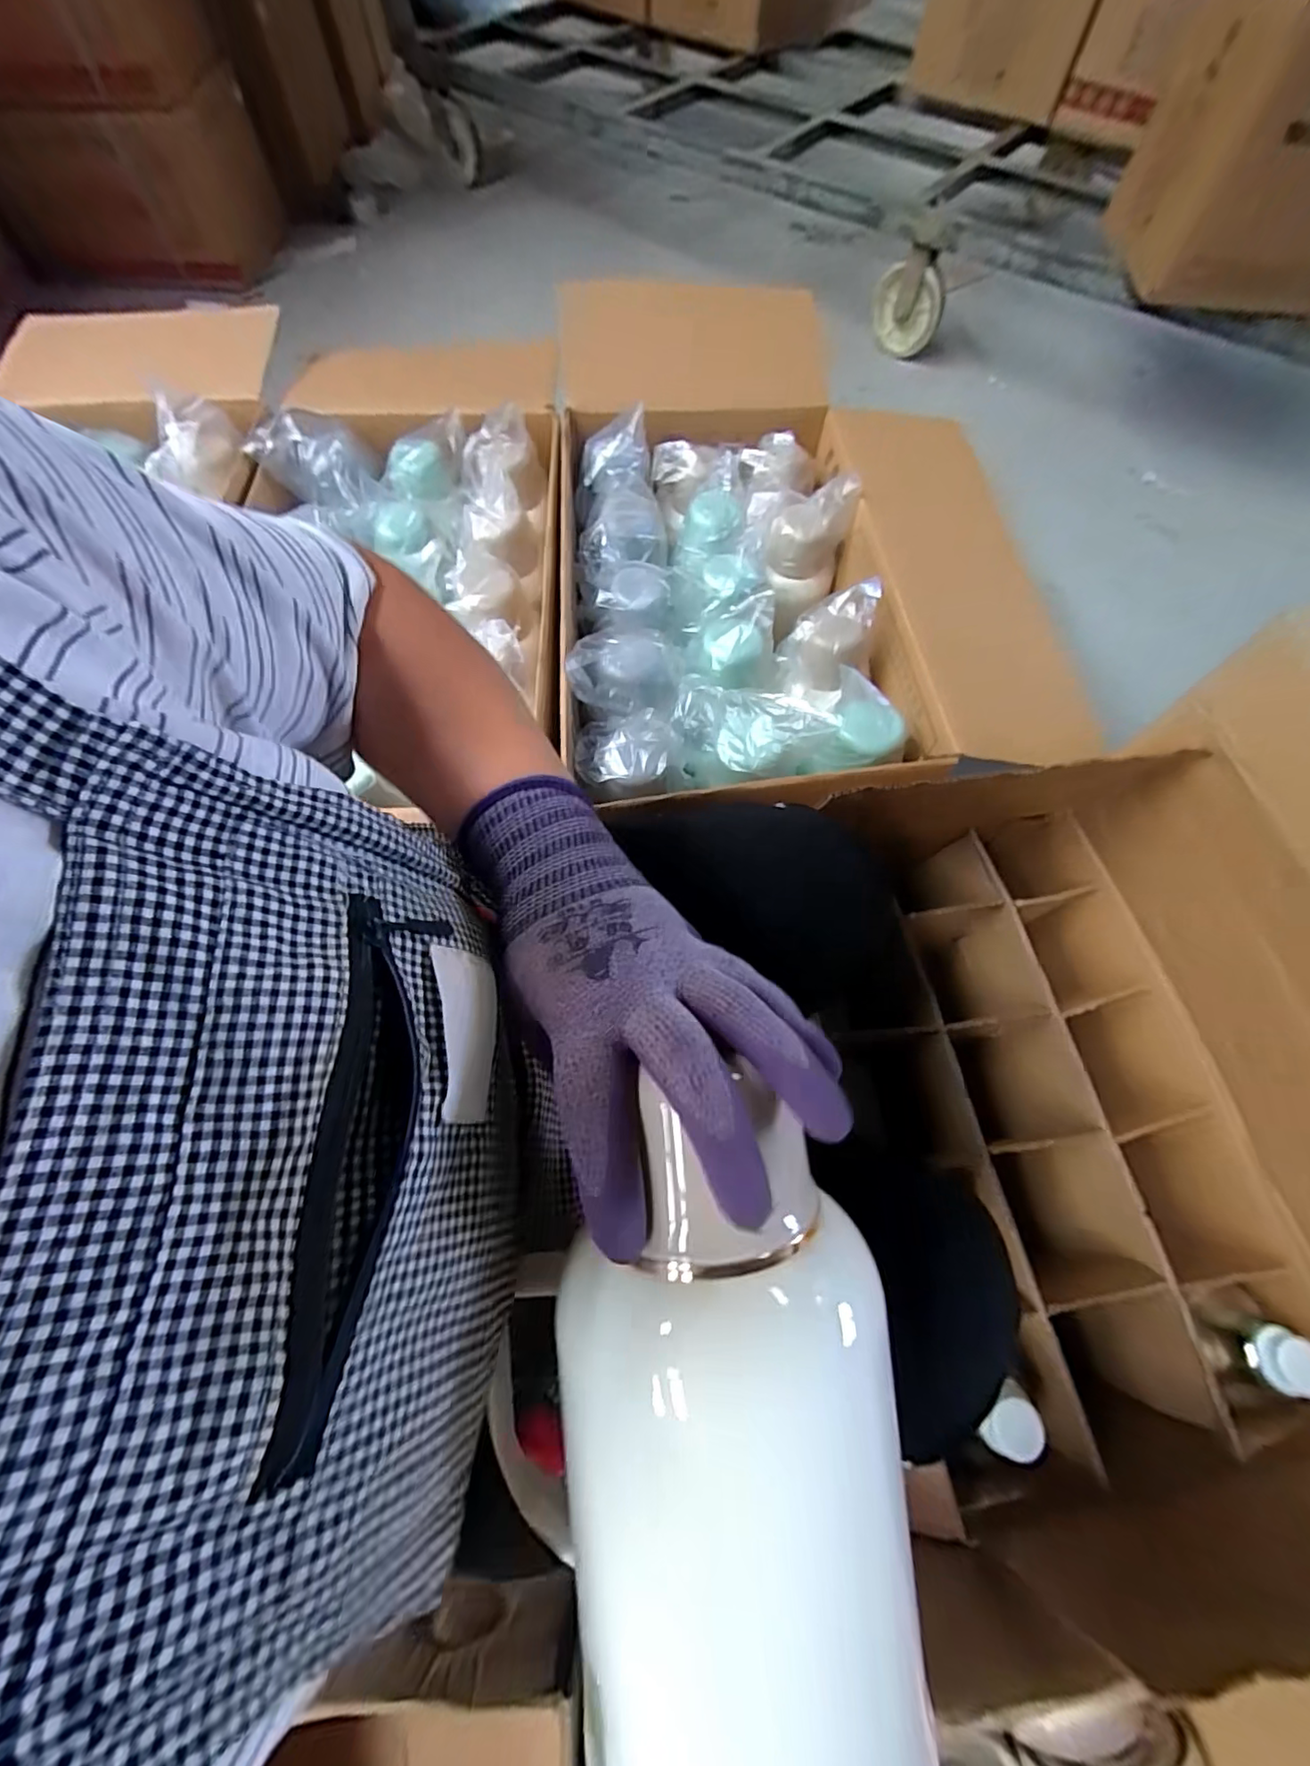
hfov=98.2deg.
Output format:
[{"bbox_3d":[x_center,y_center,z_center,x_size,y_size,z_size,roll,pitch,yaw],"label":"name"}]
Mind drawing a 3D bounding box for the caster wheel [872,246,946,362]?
[{"bbox_3d":[0.593,-1.363,1.336,0.164,0.184,0.052,21,68,8],"label":"caster wheel"}]

